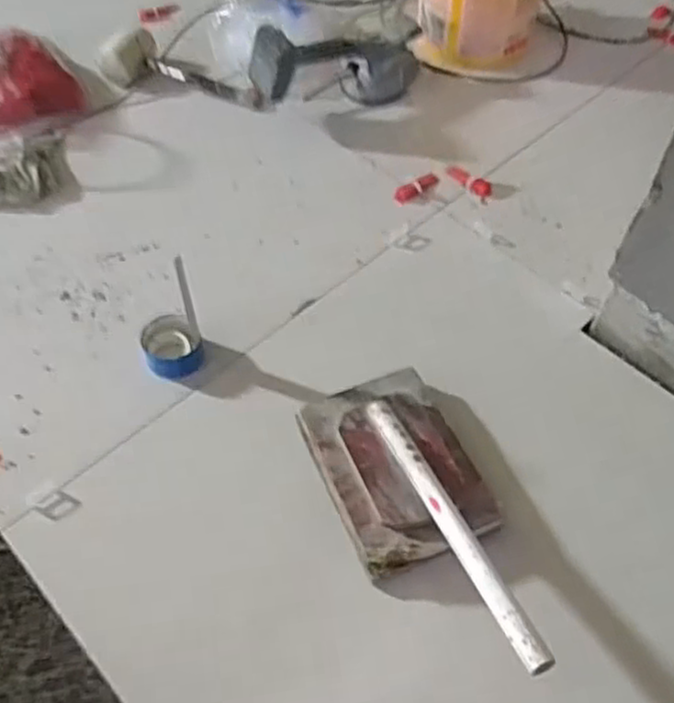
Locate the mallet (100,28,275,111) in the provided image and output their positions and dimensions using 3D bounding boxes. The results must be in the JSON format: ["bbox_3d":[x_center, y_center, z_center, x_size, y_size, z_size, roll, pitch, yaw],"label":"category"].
[{"bbox_3d":[-0.258,-0.491,1.253,0.307,0.069,0.097,13,57,10],"label":"mallet"}]

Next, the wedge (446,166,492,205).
[{"bbox_3d":[0.210,-0.269,1.134,0.032,0.015,0.089,-34,61,-20],"label":"wedge"}]

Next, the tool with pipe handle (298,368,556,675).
[{"bbox_3d":[0.100,0.170,0.761,0.162,0.107,0.361,-21,57,-14],"label":"tool with pipe handle"}]

